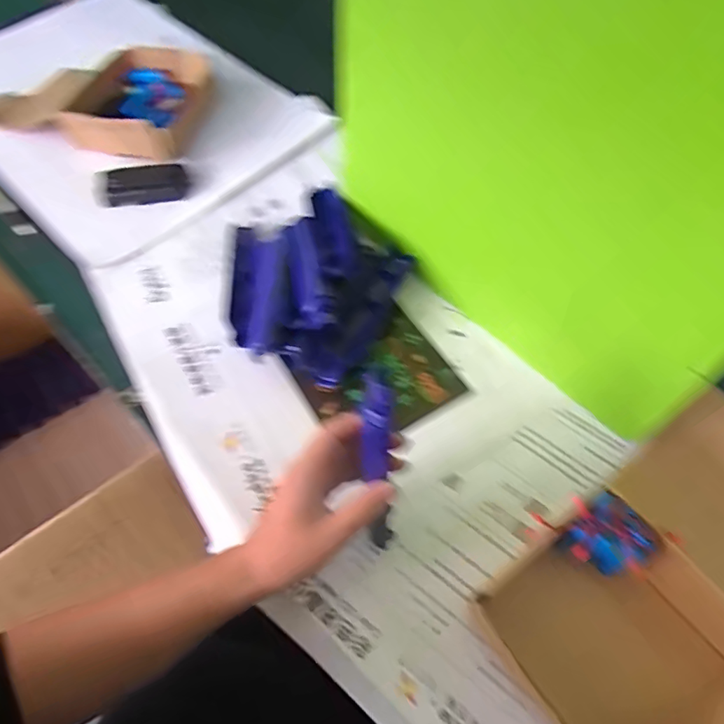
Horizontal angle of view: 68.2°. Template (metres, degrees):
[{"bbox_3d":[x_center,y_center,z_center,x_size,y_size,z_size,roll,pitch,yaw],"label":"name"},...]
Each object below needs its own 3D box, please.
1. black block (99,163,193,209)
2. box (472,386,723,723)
[{"bbox_3d":[-0.275,-0.226,0.672,0.109,0.017,0.064,-10,59,-4],"label":"black block"},{"bbox_3d":[0.249,0.158,0.406,0.297,0.047,0.166,-31,63,-16],"label":"box"}]

